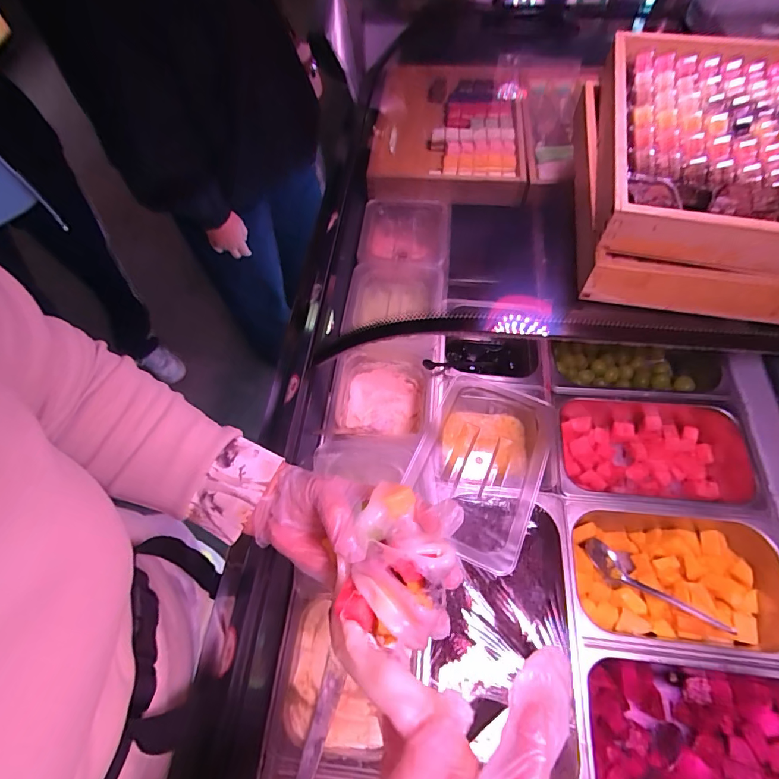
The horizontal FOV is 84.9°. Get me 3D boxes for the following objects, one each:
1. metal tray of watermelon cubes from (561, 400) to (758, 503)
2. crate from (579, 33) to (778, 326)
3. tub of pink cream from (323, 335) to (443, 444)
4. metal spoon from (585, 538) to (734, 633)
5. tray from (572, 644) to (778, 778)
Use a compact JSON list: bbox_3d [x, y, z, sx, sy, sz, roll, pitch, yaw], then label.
[{"bbox_3d":[0.393,0.098,0.632,0.274,0.086,0.163,6,62,6],"label":"metal tray of watermelon cubes"},{"bbox_3d":[0.441,-0.293,0.560,0.310,0.128,0.446,12,63,9],"label":"crate"},{"bbox_3d":[-0.007,0.017,0.684,0.157,0.103,0.189,7,62,6],"label":"tub of pink cream"},{"bbox_3d":[0.337,0.254,0.547,0.169,0.024,0.041,24,64,36],"label":"metal spoon"},{"bbox_3d":[0.345,0.391,0.473,0.274,0.095,0.163,4,62,5],"label":"tray"}]

